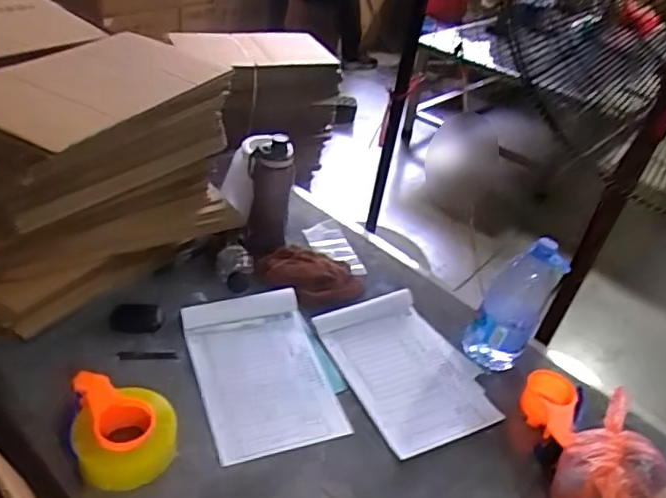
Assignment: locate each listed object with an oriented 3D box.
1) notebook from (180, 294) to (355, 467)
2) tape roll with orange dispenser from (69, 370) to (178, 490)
[{"bbox_3d":[-0.119,0.195,1.018,0.204,0.030,0.311,-10,41,-20],"label":"notebook"},{"bbox_3d":[-0.290,0.247,0.874,0.133,0.069,0.164,-7,40,-17],"label":"tape roll with orange dispenser"}]

